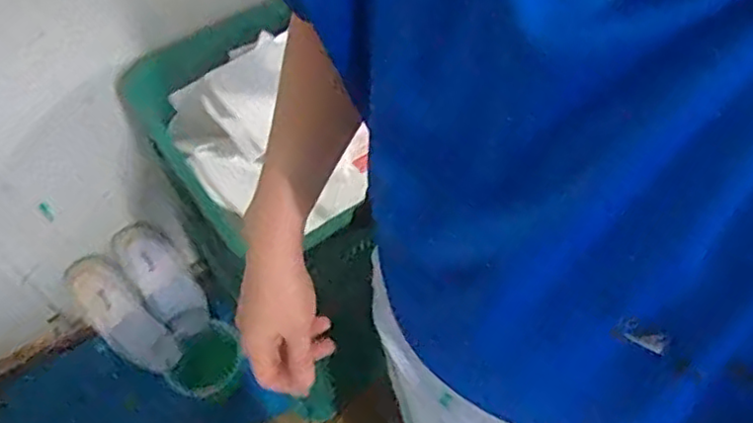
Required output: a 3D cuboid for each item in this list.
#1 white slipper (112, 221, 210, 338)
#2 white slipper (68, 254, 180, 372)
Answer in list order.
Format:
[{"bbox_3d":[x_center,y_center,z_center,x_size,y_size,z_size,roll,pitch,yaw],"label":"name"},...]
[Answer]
[{"bbox_3d":[-0.395,0.129,1.257,0.100,0.238,0.052,-38,26,-22],"label":"white slipper"},{"bbox_3d":[-0.458,0.193,1.222,0.092,0.251,0.055,-43,23,-24],"label":"white slipper"}]

